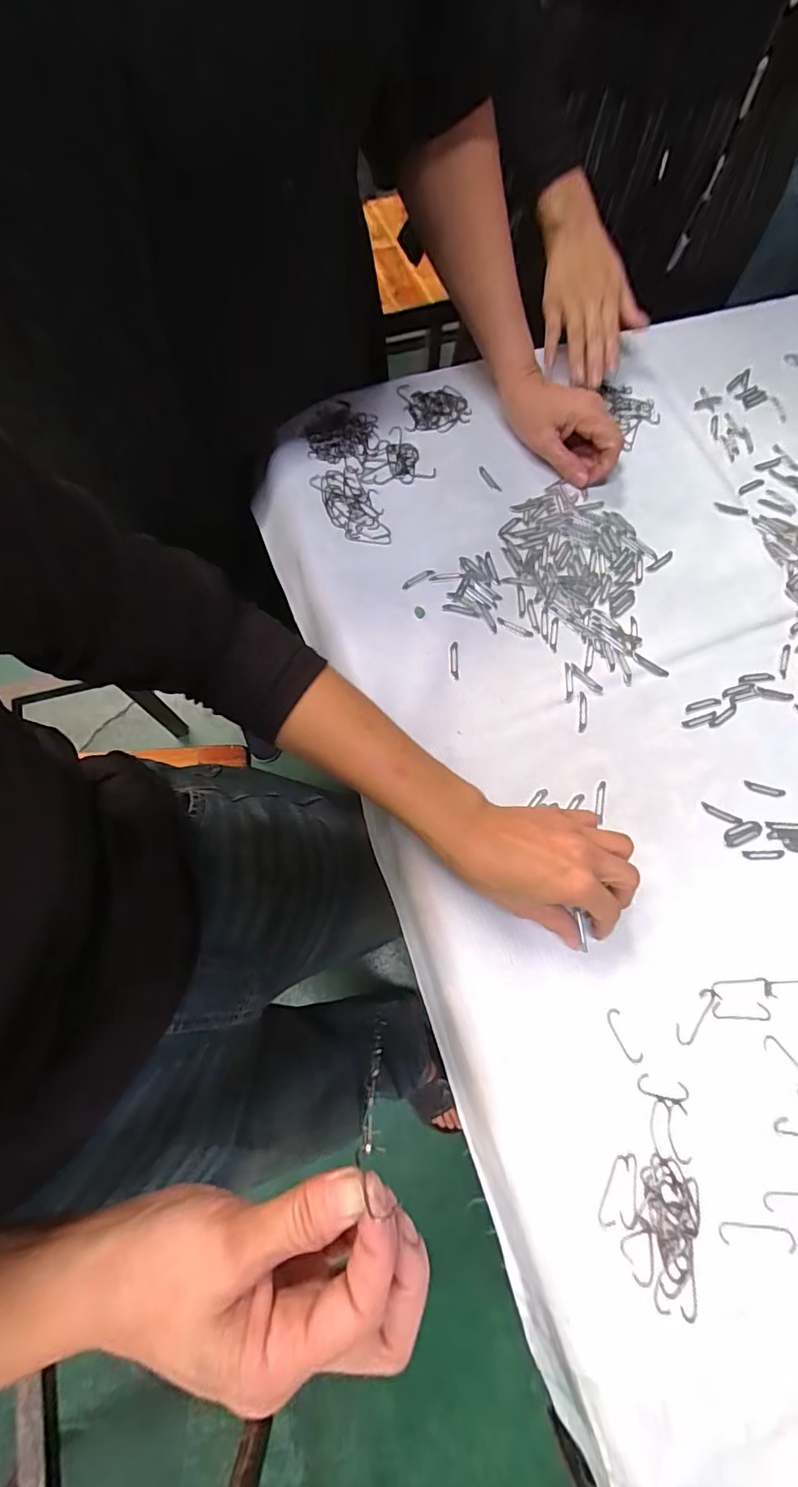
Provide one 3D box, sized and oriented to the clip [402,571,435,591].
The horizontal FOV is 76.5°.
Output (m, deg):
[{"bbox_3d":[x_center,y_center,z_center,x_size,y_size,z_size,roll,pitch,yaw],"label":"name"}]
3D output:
[{"bbox_3d":[0.017,-0.149,0.456,0.033,0.004,0.008,-31,76,-11],"label":"clip"}]

